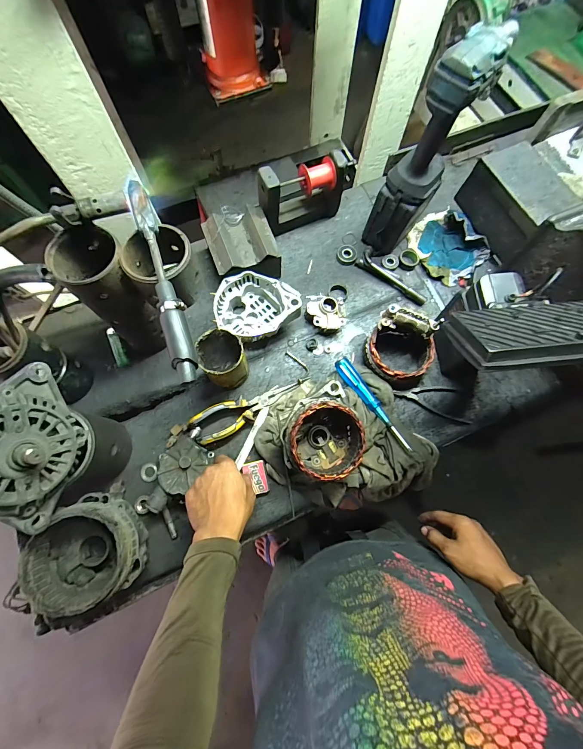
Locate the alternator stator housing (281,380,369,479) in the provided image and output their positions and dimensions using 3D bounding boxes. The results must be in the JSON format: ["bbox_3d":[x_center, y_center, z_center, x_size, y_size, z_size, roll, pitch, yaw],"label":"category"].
[{"bbox_3d":[0.051,0.096,0.507,0.114,0.104,0.131,-22,74,-7],"label":"alternator stator housing"}]

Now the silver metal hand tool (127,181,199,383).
[{"bbox_3d":[-0.155,-0.119,0.384,0.028,0.026,0.267,-18,74,-6],"label":"silver metal hand tool"}]

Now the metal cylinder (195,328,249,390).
[{"bbox_3d":[-0.112,-0.022,0.540,0.075,0.100,0.072,43,77,12],"label":"metal cylinder"}]

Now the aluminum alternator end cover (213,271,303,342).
[{"bbox_3d":[-0.058,-0.122,0.595,0.156,0.077,0.124,-18,74,-6],"label":"aluminum alternator end cover"}]

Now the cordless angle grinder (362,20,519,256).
[{"bbox_3d":[0.208,-0.341,0.537,0.080,0.333,0.107,40,76,11],"label":"cordless angle grinder"}]

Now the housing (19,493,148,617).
[{"bbox_3d":[-0.285,0.245,0.449,0.125,0.097,0.131,0,73,-1],"label":"housing"}]

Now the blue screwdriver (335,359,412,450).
[{"bbox_3d":[0.138,0.052,0.559,0.026,0.025,0.187,-31,76,-10],"label":"blue screwdriver"}]

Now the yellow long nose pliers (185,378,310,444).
[{"bbox_3d":[-0.066,0.058,0.566,0.213,0.034,0.056,-23,74,-8],"label":"yellow long nose pliers"}]

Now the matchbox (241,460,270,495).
[{"bbox_3d":[-0.059,0.174,0.544,0.036,0.011,0.053,-13,73,-5],"label":"matchbox"}]

